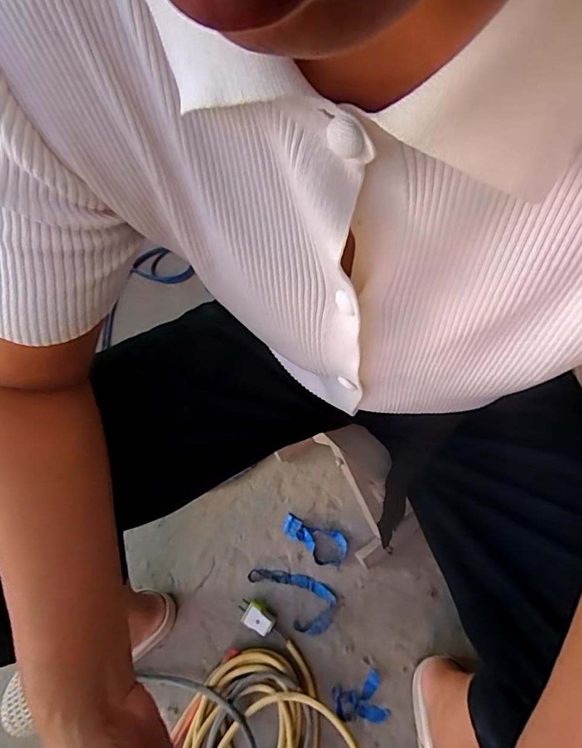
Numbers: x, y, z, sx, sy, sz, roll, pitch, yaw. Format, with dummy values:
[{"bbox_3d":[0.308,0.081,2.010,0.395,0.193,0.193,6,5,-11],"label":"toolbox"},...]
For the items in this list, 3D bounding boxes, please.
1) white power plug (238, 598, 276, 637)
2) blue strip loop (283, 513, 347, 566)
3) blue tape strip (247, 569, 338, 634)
[{"bbox_3d":[-0.054,0.369,0.698,0.060,0.030,0.036,23,57,19],"label":"white power plug"},{"bbox_3d":[0.037,0.282,0.770,0.113,0.018,0.058,17,55,15],"label":"blue strip loop"},{"bbox_3d":[0.004,0.344,0.725,0.142,0.012,0.073,34,61,25],"label":"blue tape strip"}]

